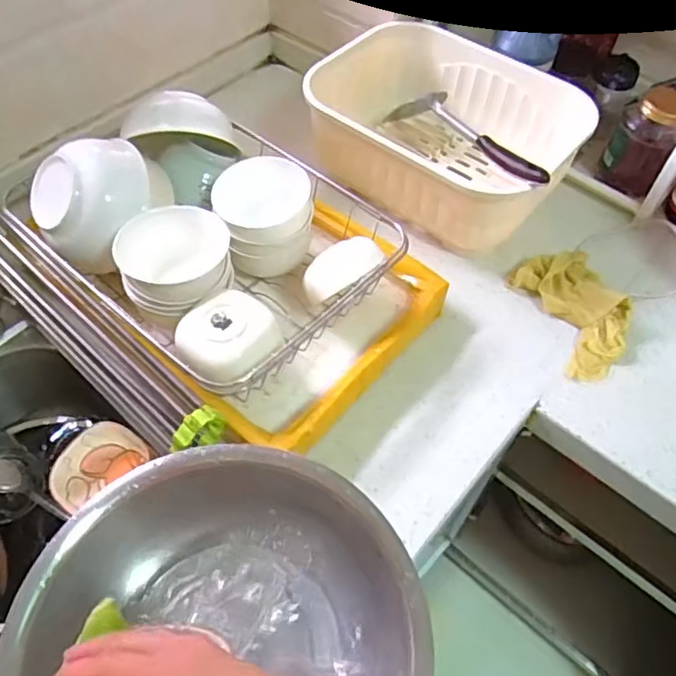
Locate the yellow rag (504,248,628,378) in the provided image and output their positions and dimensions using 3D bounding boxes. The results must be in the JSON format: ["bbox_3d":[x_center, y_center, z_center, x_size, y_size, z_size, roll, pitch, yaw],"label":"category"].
[{"bbox_3d":[0.283,-0.036,0.702,0.091,0.038,0.167,-15,57,-11],"label":"yellow rag"}]

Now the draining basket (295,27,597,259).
[{"bbox_3d":[0.144,-0.266,0.795,0.306,0.147,0.251,36,62,21],"label":"draining basket"}]

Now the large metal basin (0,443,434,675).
[{"bbox_3d":[-0.087,0.241,0.460,0.299,0.077,0.300,1,56,-1],"label":"large metal basin"}]

